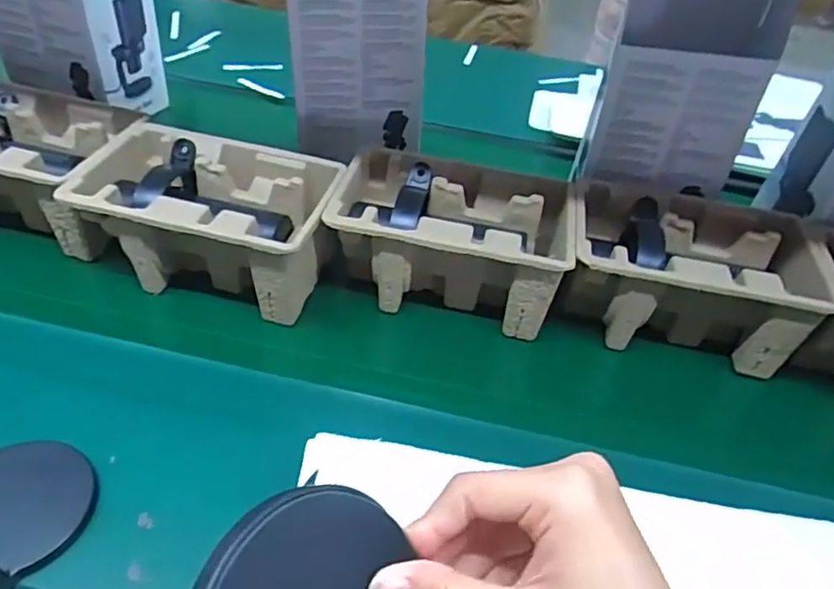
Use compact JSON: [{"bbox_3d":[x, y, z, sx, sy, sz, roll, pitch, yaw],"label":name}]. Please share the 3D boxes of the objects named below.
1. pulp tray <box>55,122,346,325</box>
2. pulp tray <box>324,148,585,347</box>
[{"bbox_3d":[-0.195,-0.072,0.599,0.236,0.104,0.146,13,43,7],"label":"pulp tray"},{"bbox_3d":[0.033,-0.047,0.612,0.218,0.119,0.139,8,43,2],"label":"pulp tray"}]

